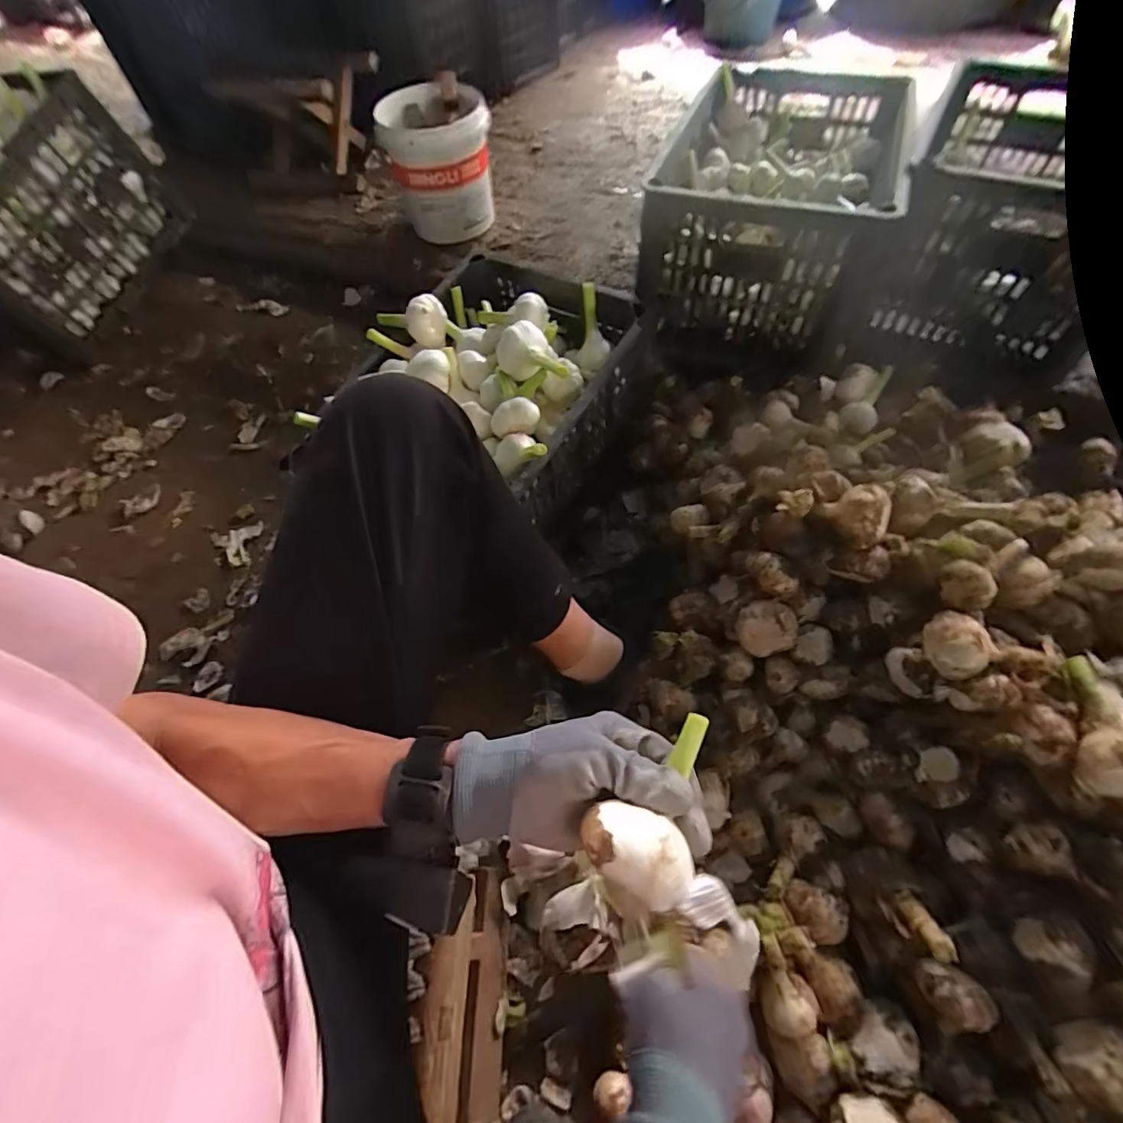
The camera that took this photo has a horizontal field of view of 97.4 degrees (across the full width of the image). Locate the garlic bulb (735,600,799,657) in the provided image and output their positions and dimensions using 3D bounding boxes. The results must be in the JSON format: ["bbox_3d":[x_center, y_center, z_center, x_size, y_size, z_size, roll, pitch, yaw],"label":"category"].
[{"bbox_3d":[0.229,0.075,0.552,0.047,0.058,0.053,-20,60,-7],"label":"garlic bulb"}]

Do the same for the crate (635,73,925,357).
[{"bbox_3d":[0.328,-0.588,0.770,0.294,0.165,0.521,16,62,13],"label":"crate"}]

